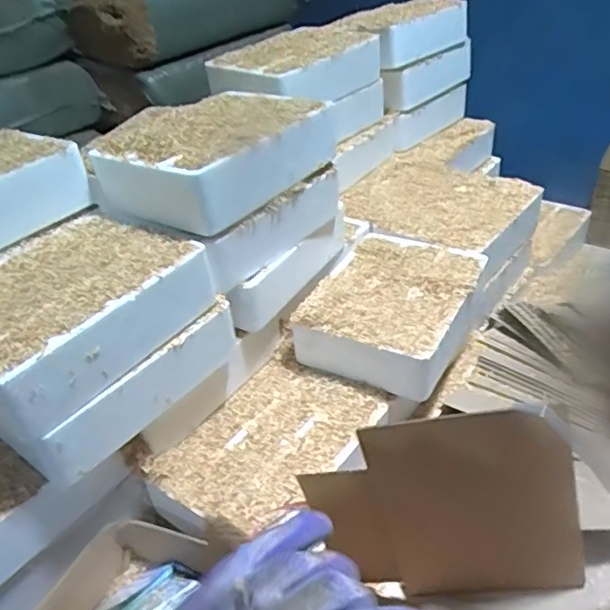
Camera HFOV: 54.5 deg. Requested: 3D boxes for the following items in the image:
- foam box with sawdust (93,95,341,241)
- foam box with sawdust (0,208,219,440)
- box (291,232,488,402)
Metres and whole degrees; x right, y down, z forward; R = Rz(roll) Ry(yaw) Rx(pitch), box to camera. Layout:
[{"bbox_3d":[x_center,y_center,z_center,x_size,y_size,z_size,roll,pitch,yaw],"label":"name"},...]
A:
[{"bbox_3d":[-0.104,-0.180,0.702,0.174,0.076,0.234,21,44,32],"label":"foam box with sawdust"},{"bbox_3d":[-0.248,0.006,0.598,0.203,0.074,0.250,18,43,29],"label":"foam box with sawdust"},{"bbox_3d":[0.117,0.001,0.798,0.189,0.077,0.254,15,41,26],"label":"box"}]

